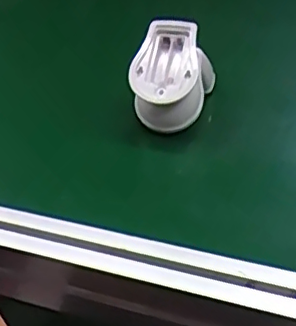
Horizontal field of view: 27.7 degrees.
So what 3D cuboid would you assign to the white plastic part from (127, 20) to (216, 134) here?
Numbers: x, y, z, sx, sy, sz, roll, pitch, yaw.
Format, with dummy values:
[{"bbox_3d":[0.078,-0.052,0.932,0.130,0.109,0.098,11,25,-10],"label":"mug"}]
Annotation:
[{"bbox_3d":[0.020,-0.081,0.555,0.062,0.089,0.083,7,37,16],"label":"white plastic part"}]

